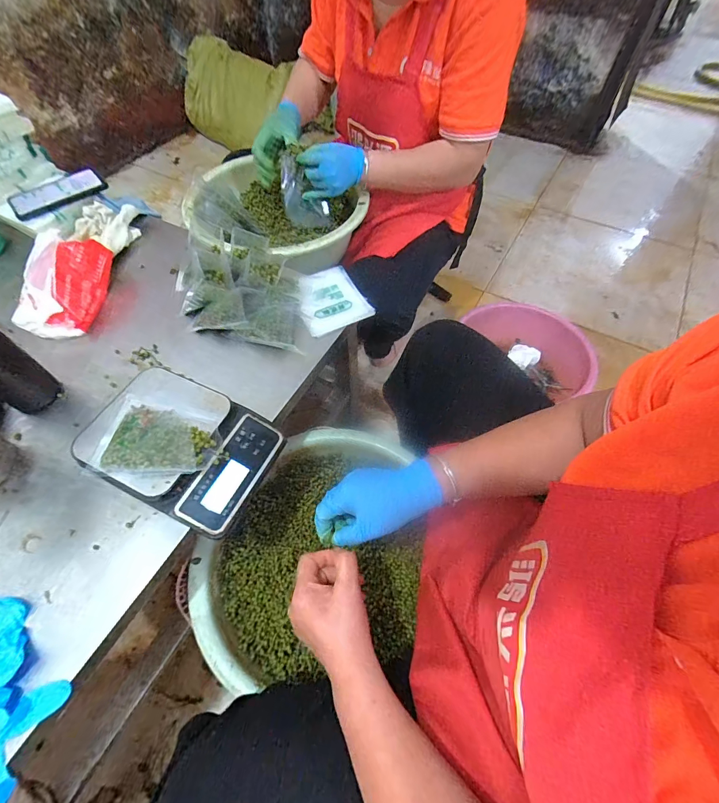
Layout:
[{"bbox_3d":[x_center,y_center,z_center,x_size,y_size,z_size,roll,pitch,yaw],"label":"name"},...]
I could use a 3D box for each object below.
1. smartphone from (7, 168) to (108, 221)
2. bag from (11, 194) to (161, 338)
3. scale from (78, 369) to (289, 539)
[{"bbox_3d":[-0.579,-0.401,0.709,0.163,0.011,0.085,-34,74,-16],"label":"smartphone"},{"bbox_3d":[-0.500,-0.274,0.661,0.120,0.094,0.353,1,58,1],"label":"bag"},{"bbox_3d":[-0.222,0.052,0.459,0.215,0.068,0.154,21,60,13],"label":"scale"}]

